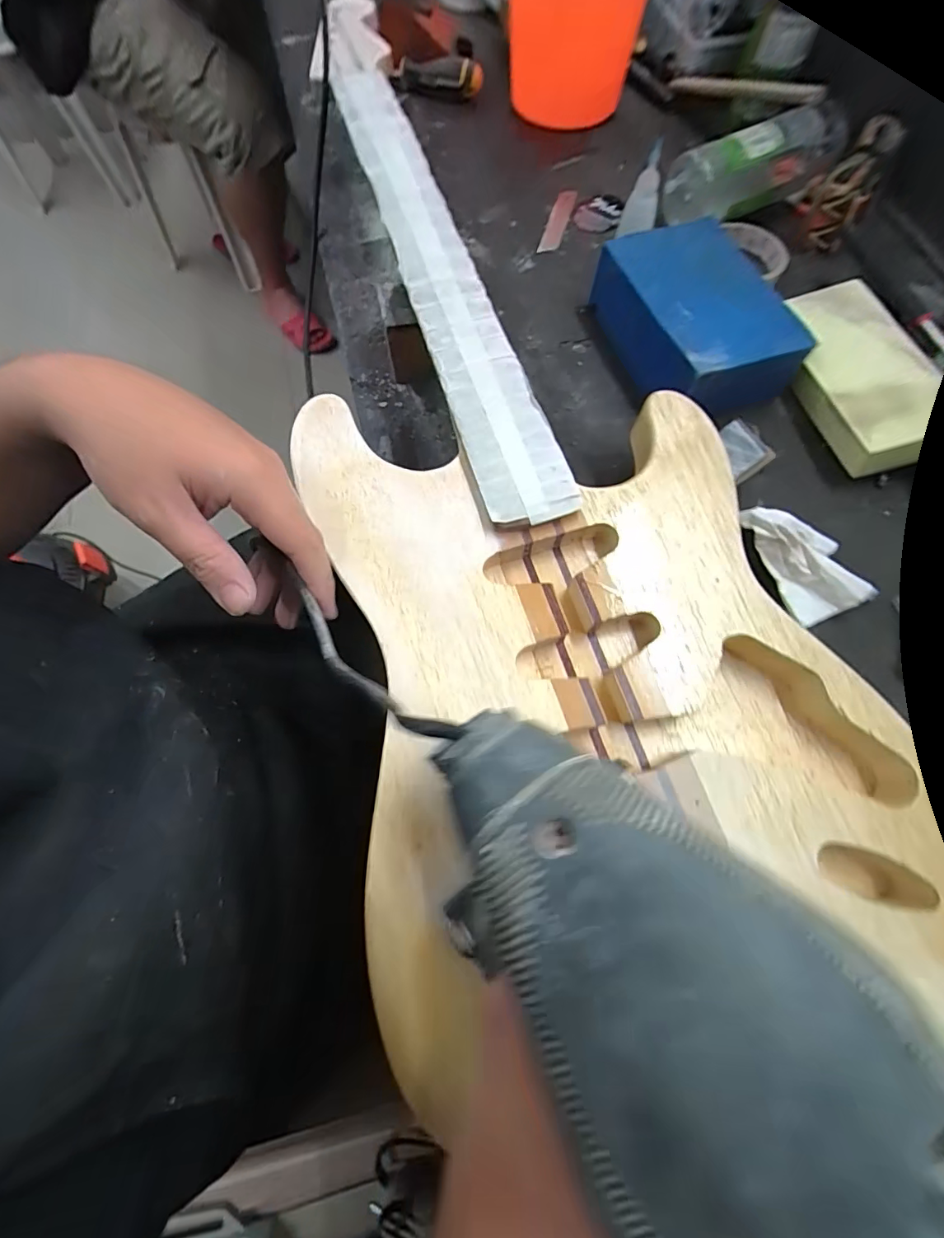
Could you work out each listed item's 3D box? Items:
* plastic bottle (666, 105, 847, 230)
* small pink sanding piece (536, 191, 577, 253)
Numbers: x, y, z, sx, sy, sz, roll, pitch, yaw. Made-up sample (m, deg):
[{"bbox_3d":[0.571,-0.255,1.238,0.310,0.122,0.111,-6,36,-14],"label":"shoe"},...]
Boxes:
[{"bbox_3d":[0.276,-0.435,0.453,0.177,0.053,0.059,-23,70,-8],"label":"plastic bottle"},{"bbox_3d":[0.089,-0.410,0.484,0.019,0.009,0.092,17,70,7],"label":"small pink sanding piece"}]

